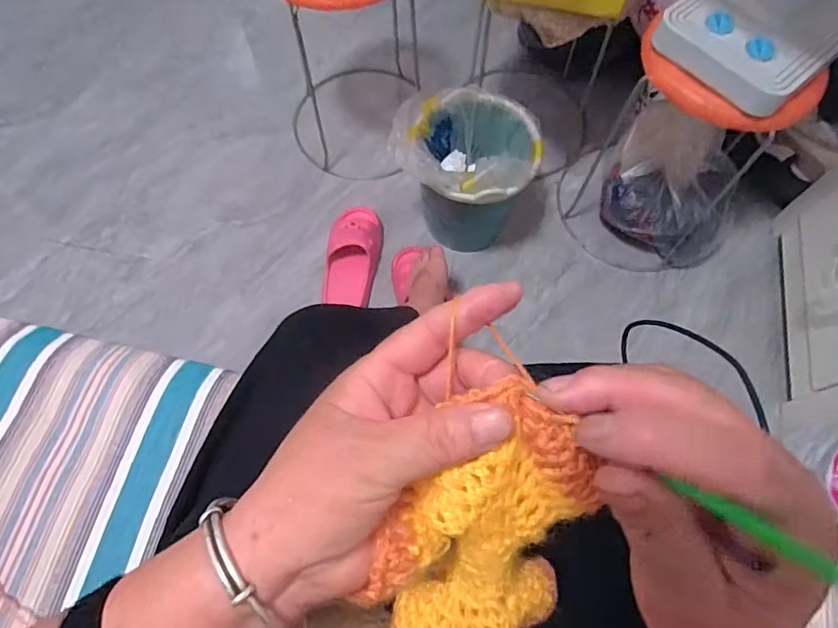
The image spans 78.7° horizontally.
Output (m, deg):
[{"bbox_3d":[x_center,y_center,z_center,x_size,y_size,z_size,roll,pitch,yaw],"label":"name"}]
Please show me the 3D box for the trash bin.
[{"bbox_3d":[0.092,-0.276,1.081,0.266,0.284,0.259,0,68,0],"label":"trash bin"}]

